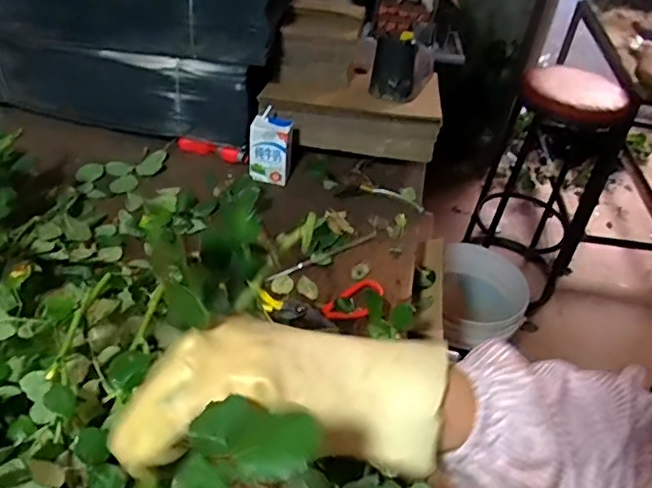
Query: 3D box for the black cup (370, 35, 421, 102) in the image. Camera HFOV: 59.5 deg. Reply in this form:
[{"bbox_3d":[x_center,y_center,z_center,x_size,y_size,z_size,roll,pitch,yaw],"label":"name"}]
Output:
[{"bbox_3d":[0.121,-0.306,1.016,0.077,0.107,0.076,11,42,5],"label":"black cup"}]

